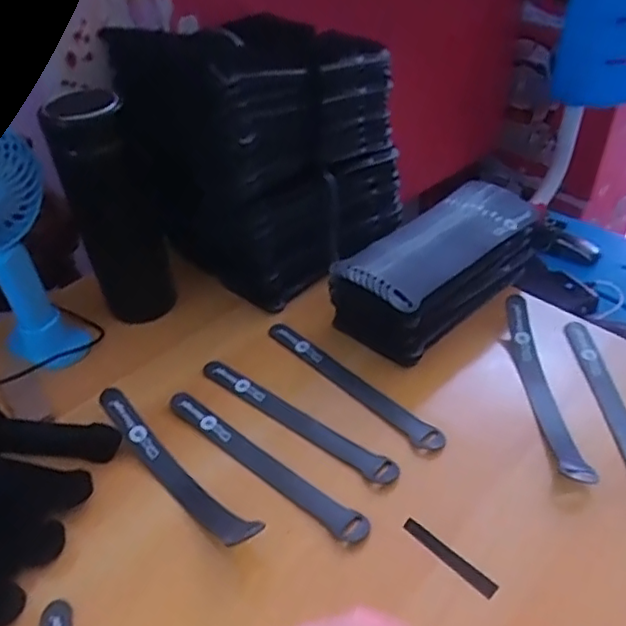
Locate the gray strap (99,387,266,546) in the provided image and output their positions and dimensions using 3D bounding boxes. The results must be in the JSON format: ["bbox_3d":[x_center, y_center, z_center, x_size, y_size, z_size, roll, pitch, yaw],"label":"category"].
[{"bbox_3d":[-0.104,0.113,0.455,0.021,0.034,0.187,-34,50,-29],"label":"gray strap"}]

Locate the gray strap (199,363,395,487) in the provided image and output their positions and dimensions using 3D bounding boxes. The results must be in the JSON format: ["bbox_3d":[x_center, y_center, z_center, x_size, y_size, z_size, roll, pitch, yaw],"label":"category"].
[{"bbox_3d":[-0.018,0.083,0.505,0.203,0.010,0.020,28,51,31],"label":"gray strap"}]

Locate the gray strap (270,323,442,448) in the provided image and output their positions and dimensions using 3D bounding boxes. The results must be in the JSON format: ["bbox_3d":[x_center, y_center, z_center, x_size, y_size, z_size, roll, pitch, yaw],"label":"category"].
[{"bbox_3d":[0.029,0.058,0.532,0.021,0.006,0.208,-41,48,-20],"label":"gray strap"}]

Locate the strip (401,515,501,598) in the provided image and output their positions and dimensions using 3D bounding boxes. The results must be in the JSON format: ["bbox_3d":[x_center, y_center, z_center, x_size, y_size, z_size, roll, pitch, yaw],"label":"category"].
[{"bbox_3d":[0.089,0.160,0.404,0.070,0.004,0.012,32,53,34],"label":"strip"}]

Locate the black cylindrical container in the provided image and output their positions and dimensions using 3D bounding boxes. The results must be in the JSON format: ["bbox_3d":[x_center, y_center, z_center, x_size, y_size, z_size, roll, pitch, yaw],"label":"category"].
[{"bbox_3d":[-0.192,-0.095,0.597,0.076,0.208,0.073,-19,44,-15],"label":"black cylindrical container"}]

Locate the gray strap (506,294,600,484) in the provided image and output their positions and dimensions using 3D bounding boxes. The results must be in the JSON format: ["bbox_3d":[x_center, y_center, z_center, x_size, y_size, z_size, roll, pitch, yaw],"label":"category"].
[{"bbox_3d":[0.184,0.053,0.502,0.025,0.017,0.195,-2,42,2],"label":"gray strap"}]

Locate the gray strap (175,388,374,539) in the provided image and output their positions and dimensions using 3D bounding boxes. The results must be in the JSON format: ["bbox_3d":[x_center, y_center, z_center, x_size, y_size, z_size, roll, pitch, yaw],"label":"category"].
[{"bbox_3d":[-0.041,0.112,0.473,0.202,0.009,0.022,29,51,31],"label":"gray strap"}]

